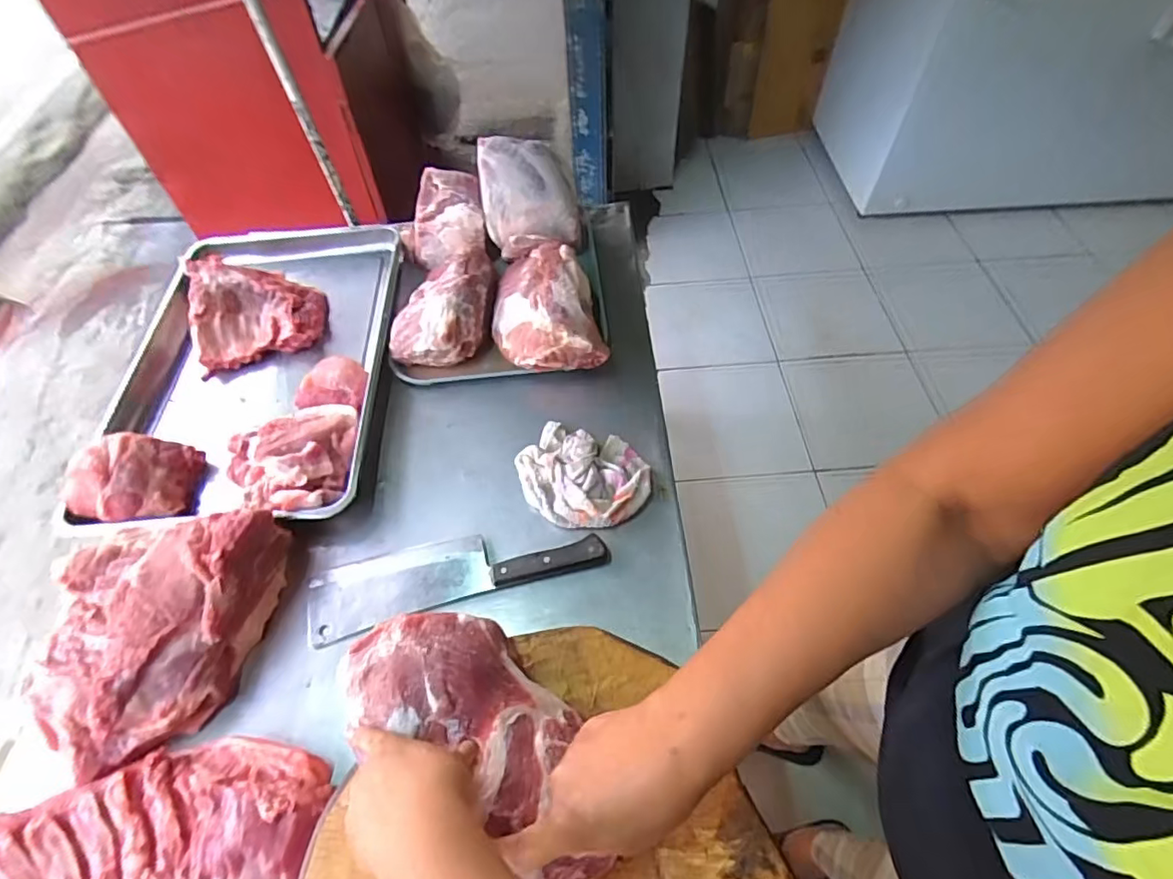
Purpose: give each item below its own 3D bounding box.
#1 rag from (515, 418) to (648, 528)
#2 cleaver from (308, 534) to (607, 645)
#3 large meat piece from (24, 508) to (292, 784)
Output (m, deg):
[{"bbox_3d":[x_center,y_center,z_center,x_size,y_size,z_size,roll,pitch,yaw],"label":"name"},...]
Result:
[{"bbox_3d":[-0.006,0.042,0.727,0.173,0.034,0.142,16,57,13],"label":"rag"},{"bbox_3d":[-0.161,0.155,0.678,0.355,0.032,0.095,-14,56,-7],"label":"cleaver"},{"bbox_3d":[-0.483,0.209,0.613,0.205,0.080,0.259,0,55,3],"label":"large meat piece"}]

